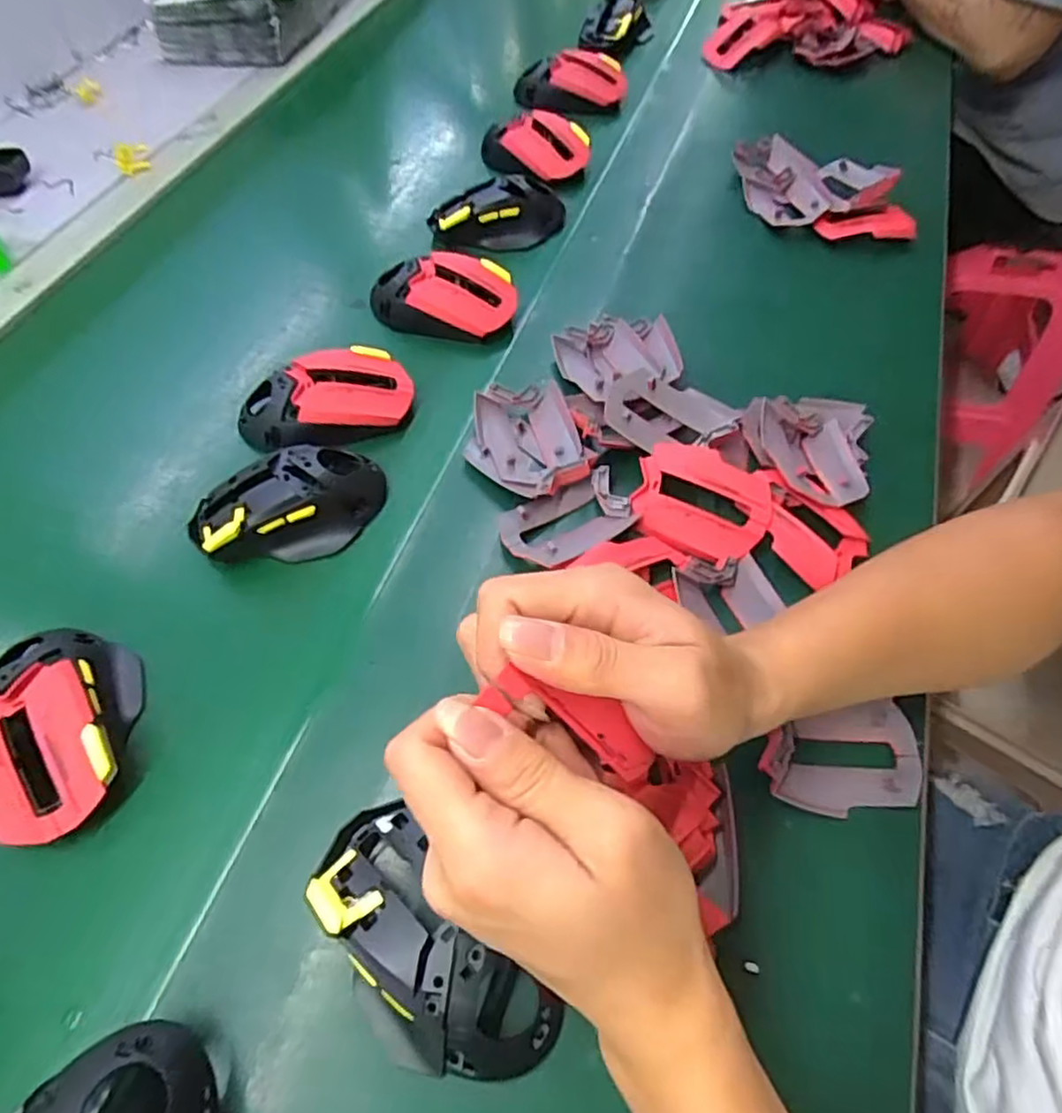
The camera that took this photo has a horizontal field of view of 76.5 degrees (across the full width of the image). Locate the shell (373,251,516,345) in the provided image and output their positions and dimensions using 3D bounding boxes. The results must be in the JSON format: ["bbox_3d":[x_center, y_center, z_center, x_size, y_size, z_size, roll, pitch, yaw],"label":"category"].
[{"bbox_3d":[-0.069,-0.199,0.522,0.115,0.043,0.060,4,58,10],"label":"shell"}]

